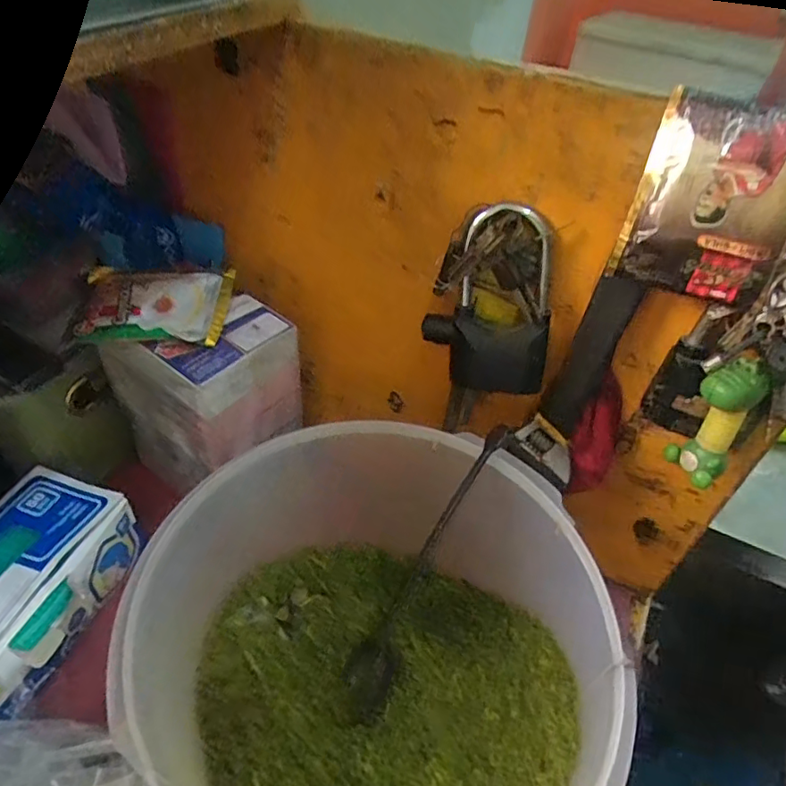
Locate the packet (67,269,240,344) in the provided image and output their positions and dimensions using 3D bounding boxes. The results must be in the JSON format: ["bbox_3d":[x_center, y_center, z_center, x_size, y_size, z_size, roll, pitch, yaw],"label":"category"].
[{"bbox_3d":[-0.197,-0.074,0.470,0.117,0.017,0.085,2,44,-4],"label":"packet"}]

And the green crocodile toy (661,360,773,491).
[{"bbox_3d":[0.206,0.019,0.359,0.035,0.082,0.028,37,51,28],"label":"green crocodile toy"}]

